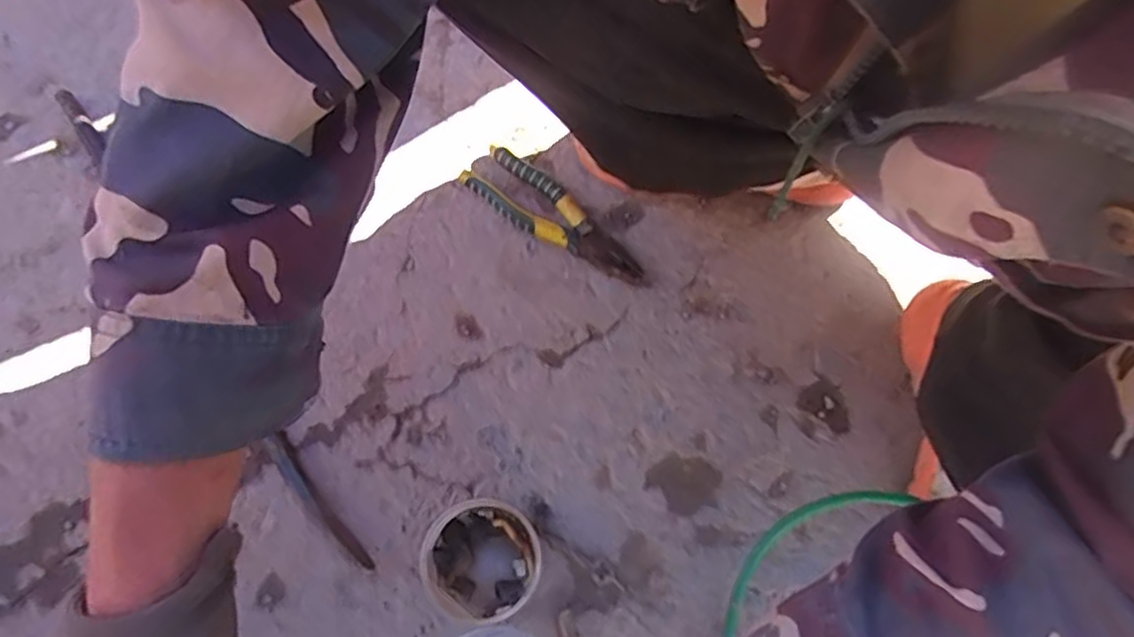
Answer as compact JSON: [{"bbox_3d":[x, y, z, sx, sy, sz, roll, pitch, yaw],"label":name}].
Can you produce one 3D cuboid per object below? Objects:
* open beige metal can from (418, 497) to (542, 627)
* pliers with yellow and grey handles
[{"bbox_3d":[-0.064,0.182,0.517,0.084,0.025,0.085,38,70,13],"label":"open beige metal can"},{"bbox_3d":[-0.008,-0.093,0.639,0.194,0.023,0.058,39,70,13],"label":"pliers with yellow and grey handles"}]

